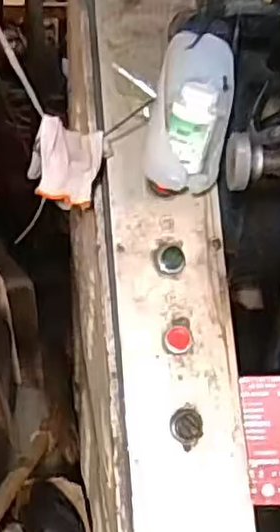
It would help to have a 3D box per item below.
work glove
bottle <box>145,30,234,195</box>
[{"bbox_3d":[-0.080,-0.108,0.731,0.078,0.083,0.038,-1,37,-6],"label":"work glove"},{"bbox_3d":[0.053,-0.160,0.713,0.076,0.162,0.048,10,5,8],"label":"bottle"}]

